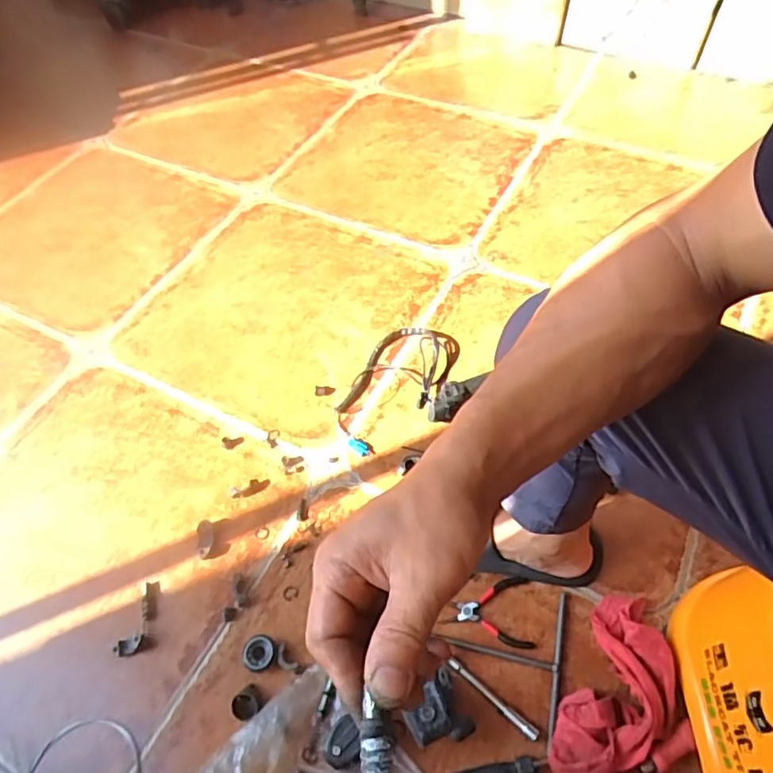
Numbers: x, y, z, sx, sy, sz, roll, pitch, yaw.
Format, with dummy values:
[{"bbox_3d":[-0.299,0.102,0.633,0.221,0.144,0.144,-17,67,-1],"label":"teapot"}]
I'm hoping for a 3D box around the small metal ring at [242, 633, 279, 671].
[{"bbox_3d":[-0.156,0.329,0.709,0.043,0.024,0.042,-1,57,2],"label":"small metal ring"}]

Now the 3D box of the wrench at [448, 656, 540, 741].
[{"bbox_3d":[0.124,0.364,0.671,0.123,0.016,0.014,35,65,23],"label":"wrench"}]

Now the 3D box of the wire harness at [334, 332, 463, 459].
[{"bbox_3d":[0.016,-0.005,0.923,0.138,0.030,0.260,20,60,15],"label":"wire harness"}]

